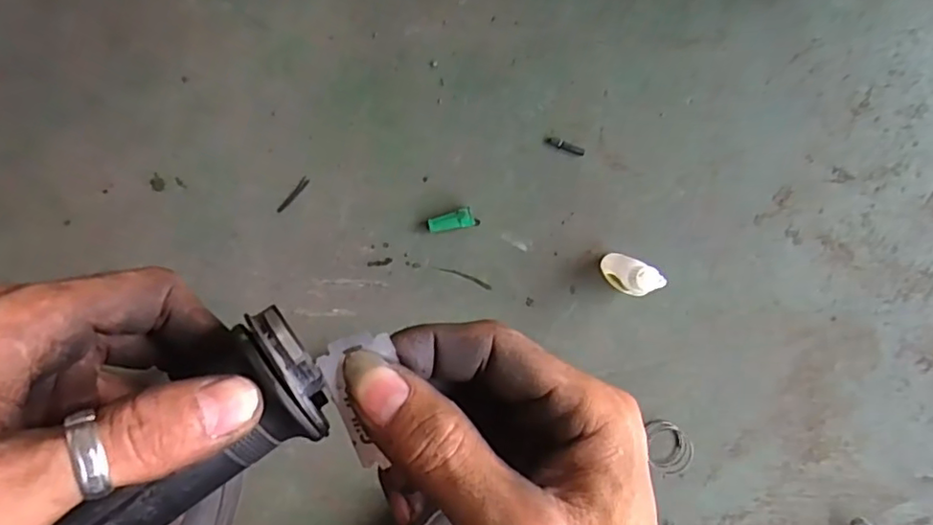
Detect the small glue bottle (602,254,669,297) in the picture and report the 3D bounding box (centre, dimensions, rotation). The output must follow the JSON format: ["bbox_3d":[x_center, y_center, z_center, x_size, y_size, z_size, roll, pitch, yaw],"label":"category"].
[{"bbox_3d":[0.110,0.009,0.402,0.022,0.081,0.022,0,93,-3],"label":"small glue bottle"}]

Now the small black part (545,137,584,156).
[{"bbox_3d":[0.072,-0.085,0.431,0.030,0.004,0.006,19,92,-4],"label":"small black part"}]

